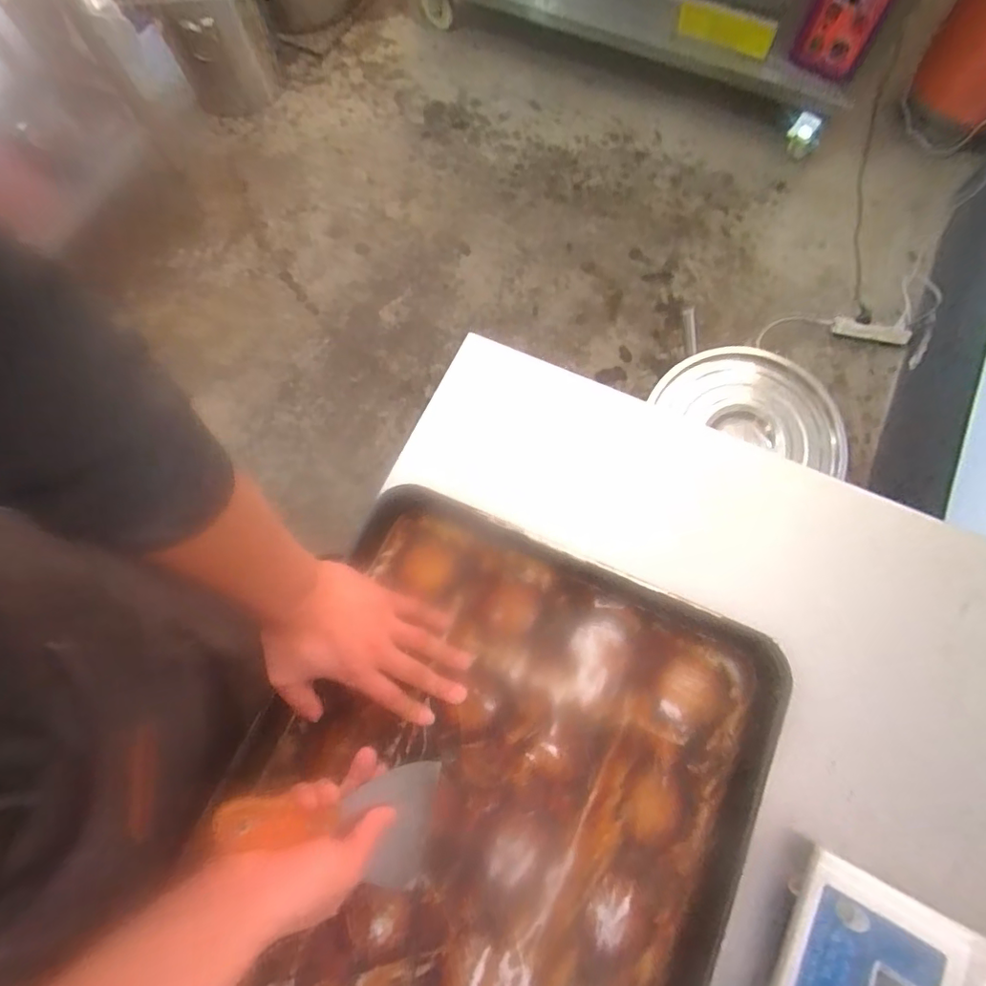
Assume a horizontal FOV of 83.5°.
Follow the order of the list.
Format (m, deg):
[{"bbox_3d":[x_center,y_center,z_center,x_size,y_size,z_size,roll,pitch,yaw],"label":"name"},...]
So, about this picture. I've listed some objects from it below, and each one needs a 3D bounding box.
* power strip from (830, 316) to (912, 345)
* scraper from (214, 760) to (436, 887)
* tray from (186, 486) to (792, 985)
[{"bbox_3d":[0.936,-0.404,1.375,0.028,0.036,0.215,-27,31,-7],"label":"power strip"},{"bbox_3d":[-0.121,0.260,0.426,0.026,0.185,0.093,-6,67,39],"label":"scraper"},{"bbox_3d":[-0.032,0.337,0.453,0.408,0.057,0.610,21,74,9],"label":"tray"}]

